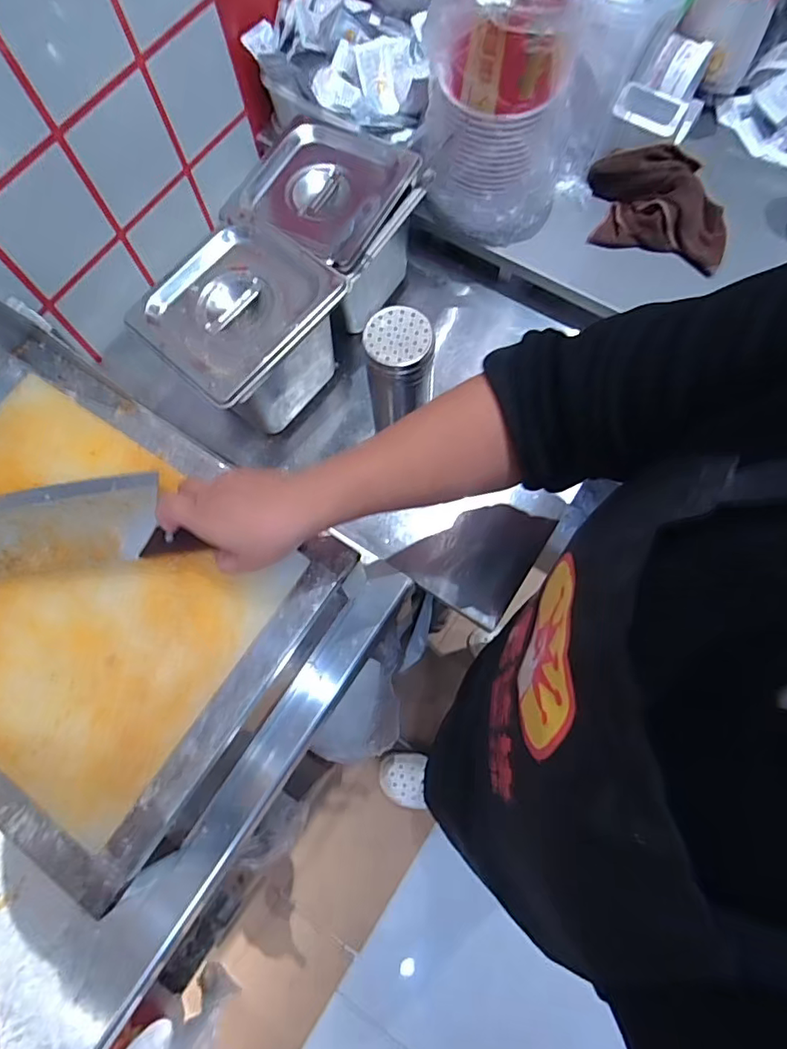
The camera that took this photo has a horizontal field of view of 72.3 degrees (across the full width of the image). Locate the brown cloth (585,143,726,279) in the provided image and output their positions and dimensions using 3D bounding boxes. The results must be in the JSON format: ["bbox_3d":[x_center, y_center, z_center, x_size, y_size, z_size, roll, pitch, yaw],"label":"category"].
[{"bbox_3d":[0.314,-0.379,0.634,0.174,0.054,0.107,20,74,7],"label":"brown cloth"}]

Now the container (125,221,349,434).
[{"bbox_3d":[-0.153,-0.199,0.594,0.153,0.143,0.178,39,78,12],"label":"container"}]

